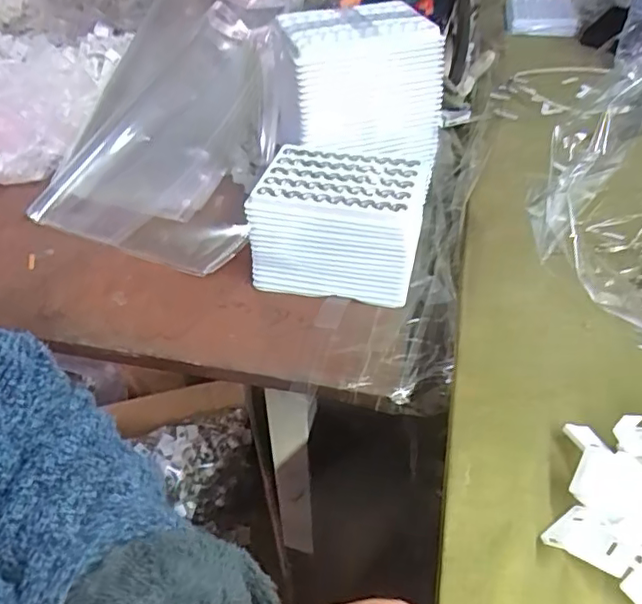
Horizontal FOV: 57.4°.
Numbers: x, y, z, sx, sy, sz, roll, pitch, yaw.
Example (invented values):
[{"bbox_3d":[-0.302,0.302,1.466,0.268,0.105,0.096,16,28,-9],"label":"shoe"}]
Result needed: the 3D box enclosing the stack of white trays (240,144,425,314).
[{"bbox_3d":[0.017,-0.063,0.482,0.135,0.092,0.081,8,42,14],"label":"stack of white trays"}]

